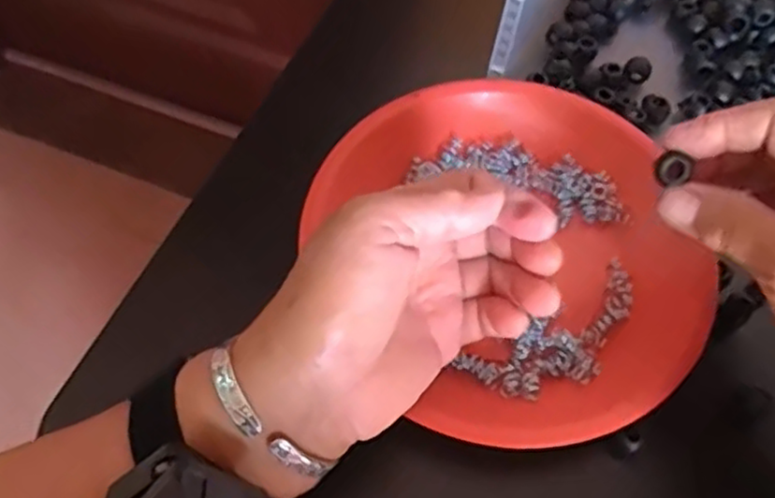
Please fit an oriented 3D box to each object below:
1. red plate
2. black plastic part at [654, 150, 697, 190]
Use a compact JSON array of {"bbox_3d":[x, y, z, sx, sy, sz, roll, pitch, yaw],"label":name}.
[{"bbox_3d":[0.057,0.001,0.353,0.184,0.028,0.195,1,61,-1],"label":"red plate"},{"bbox_3d":[0.117,-0.032,0.288,0.014,0.007,0.013,21,63,10],"label":"black plastic part"}]

